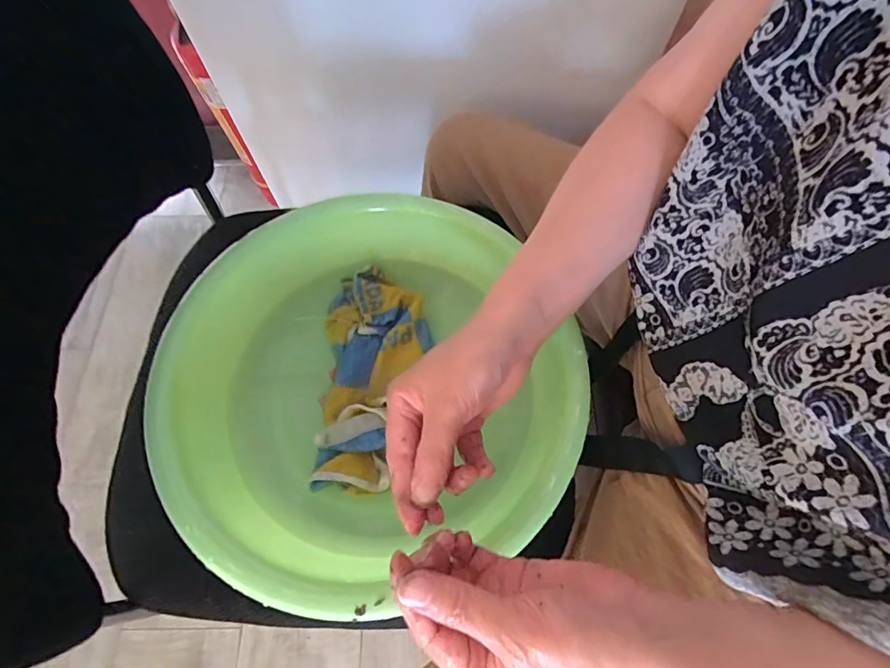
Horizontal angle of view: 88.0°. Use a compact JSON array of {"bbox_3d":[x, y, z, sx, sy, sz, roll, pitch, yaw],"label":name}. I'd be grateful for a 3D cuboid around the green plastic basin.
[{"bbox_3d":[-0.067,0.040,0.403,0.318,0.098,0.322,-1,66,2],"label":"green plastic basin"}]

